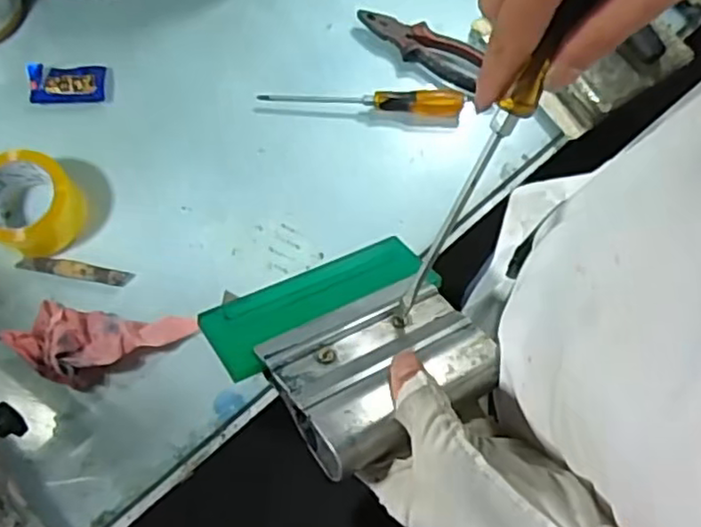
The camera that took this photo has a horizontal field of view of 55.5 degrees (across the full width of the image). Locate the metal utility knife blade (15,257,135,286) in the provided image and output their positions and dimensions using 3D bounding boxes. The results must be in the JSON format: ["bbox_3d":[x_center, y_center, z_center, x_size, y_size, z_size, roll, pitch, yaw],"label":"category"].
[{"bbox_3d":[-0.305,0.008,0.737,0.121,0.009,0.018,9,73,2],"label":"metal utility knife blade"}]

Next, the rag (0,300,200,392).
[{"bbox_3d":[-0.261,0.086,0.692,0.188,0.053,0.086,5,73,0],"label":"rag"}]

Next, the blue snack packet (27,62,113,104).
[{"bbox_3d":[-0.336,-0.218,0.798,0.094,0.016,0.052,-2,73,-2],"label":"blue snack packet"}]

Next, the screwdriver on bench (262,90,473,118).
[{"bbox_3d":[0.016,-0.198,0.790,0.242,0.033,0.026,7,73,1],"label":"screwdriver on bench"}]

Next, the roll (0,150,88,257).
[{"bbox_3d":[-0.360,-0.070,0.729,0.120,0.063,0.101,37,76,9],"label":"roll"}]

